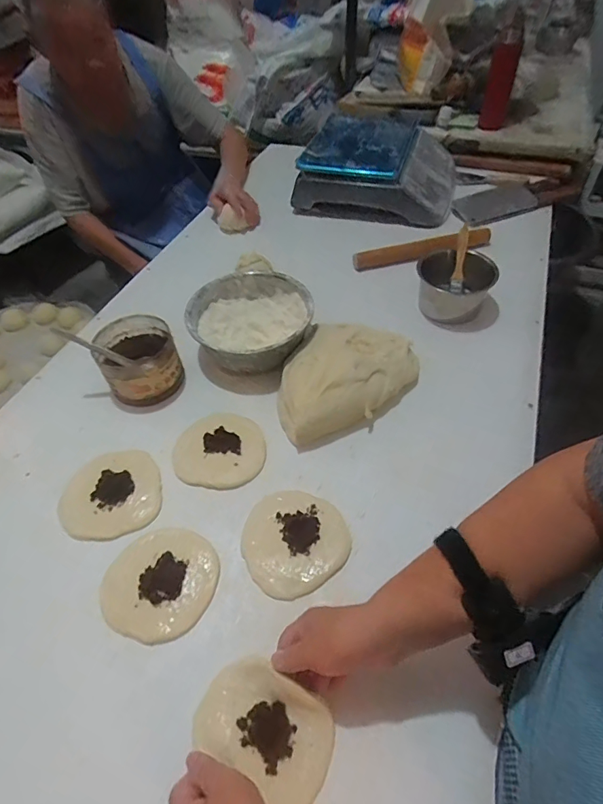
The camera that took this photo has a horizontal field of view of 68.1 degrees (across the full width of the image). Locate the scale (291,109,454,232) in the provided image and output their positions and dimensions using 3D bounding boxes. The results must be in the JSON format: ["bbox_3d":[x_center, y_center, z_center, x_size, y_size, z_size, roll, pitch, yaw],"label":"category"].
[{"bbox_3d":[0.200,-0.576,1.085,0.340,0.122,0.342,14,52,14],"label":"scale"}]

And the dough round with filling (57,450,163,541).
[{"bbox_3d":[-0.255,0.123,0.598,0.128,0.012,0.118,1,57,-2],"label":"dough round with filling"}]

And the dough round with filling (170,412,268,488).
[{"bbox_3d":[-0.116,0.065,0.637,0.126,0.025,0.117,-2,50,2],"label":"dough round with filling"}]

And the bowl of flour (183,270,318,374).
[{"bbox_3d":[-0.082,-0.130,0.754,0.194,0.083,0.192,-2,50,2],"label":"bowl of flour"}]

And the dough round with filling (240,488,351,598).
[{"bbox_3d":[-0.009,0.167,0.551,0.126,0.015,0.125,-2,50,2],"label":"dough round with filling"}]

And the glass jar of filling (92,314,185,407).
[{"bbox_3d":[-0.257,-0.070,0.712,0.114,0.079,0.129,-20,52,-13],"label":"glass jar of filling"}]

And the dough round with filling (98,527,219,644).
[{"bbox_3d":[-0.163,0.210,0.522,0.118,0.013,0.125,1,55,-2],"label":"dough round with filling"}]

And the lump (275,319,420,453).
[{"bbox_3d":[0.060,-0.047,0.685,0.253,0.066,0.176,-36,57,-24],"label":"lump"}]

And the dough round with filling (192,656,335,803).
[{"bbox_3d":[-0.033,0.303,0.420,0.127,0.042,0.099,24,57,24],"label":"dough round with filling"}]

